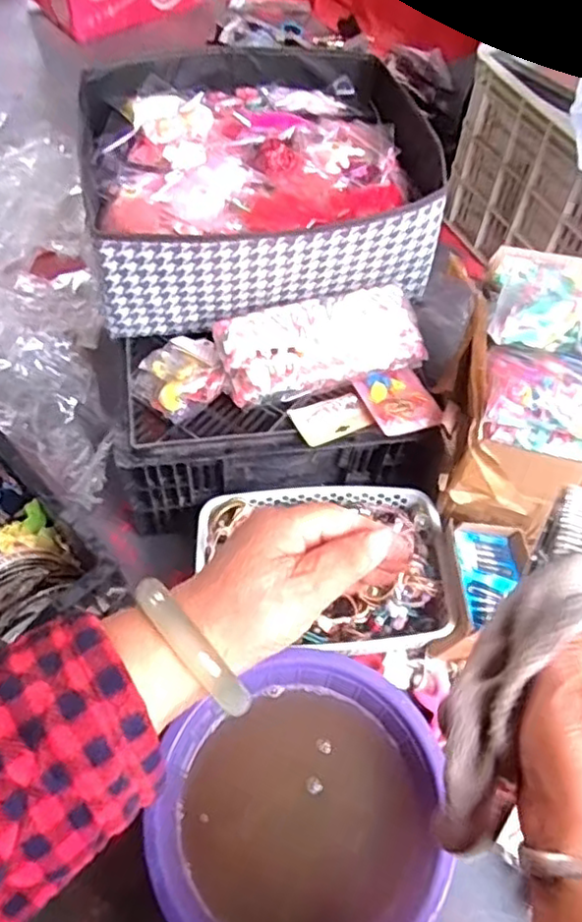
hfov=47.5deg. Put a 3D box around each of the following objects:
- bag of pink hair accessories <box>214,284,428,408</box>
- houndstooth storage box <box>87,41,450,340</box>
[{"bbox_3d":[0.035,-0.136,0.770,0.236,0.064,0.096,-15,60,-12],"label":"bag of pink hair accessories"},{"bbox_3d":[-0.042,-0.367,0.835,0.402,0.158,0.390,-4,58,-5],"label":"houndstooth storage box"}]

